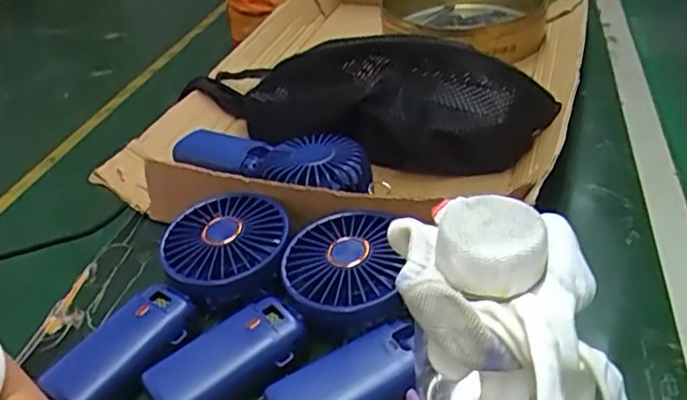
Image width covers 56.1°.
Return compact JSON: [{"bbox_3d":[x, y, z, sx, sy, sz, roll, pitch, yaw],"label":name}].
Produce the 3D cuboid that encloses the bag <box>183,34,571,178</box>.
[{"bbox_3d":[0.007,-0.084,0.555,0.321,0.093,0.105,12,39,19],"label":"bag"}]

